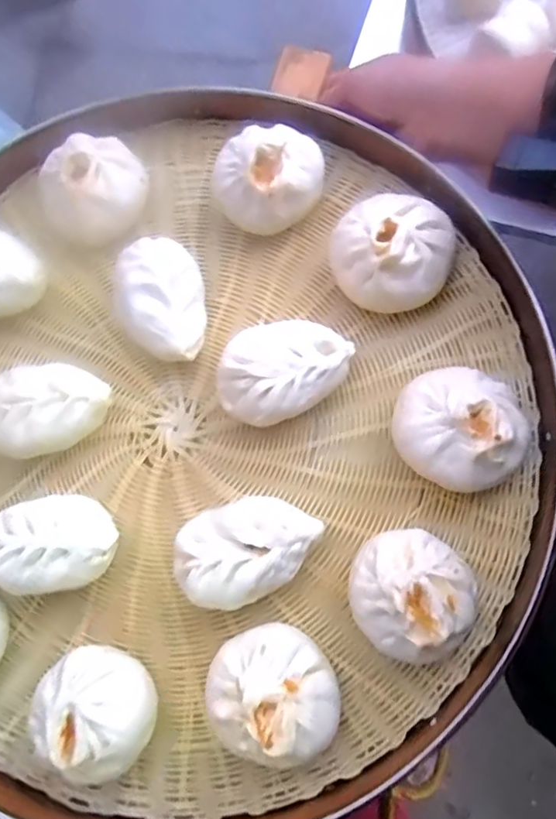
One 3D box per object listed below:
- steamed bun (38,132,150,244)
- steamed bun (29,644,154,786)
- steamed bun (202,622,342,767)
[{"bbox_3d":[-0.135,-0.165,0.401,0.078,0.046,0.069,-20,71,-5],"label":"steamed bun"},{"bbox_3d":[-0.111,0.182,0.328,0.072,0.038,0.072,40,77,15],"label":"steamed bun"},{"bbox_3d":[-0.003,0.166,0.323,0.077,0.042,0.073,-2,70,2],"label":"steamed bun"}]

